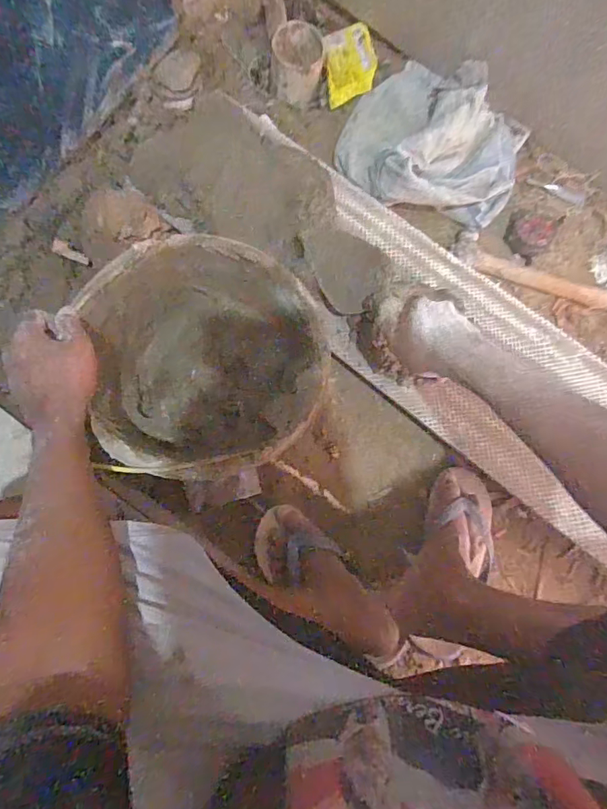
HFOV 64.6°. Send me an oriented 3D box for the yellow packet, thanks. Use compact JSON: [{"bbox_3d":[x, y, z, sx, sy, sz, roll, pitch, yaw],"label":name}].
[{"bbox_3d":[0.079,-0.579,0.815,0.083,0.024,0.134,-10,89,23],"label":"yellow packet"}]

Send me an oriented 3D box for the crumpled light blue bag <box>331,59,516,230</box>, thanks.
[{"bbox_3d":[0.209,-0.422,0.742,0.283,0.085,0.248,17,83,-2],"label":"crumpled light blue bag"}]

